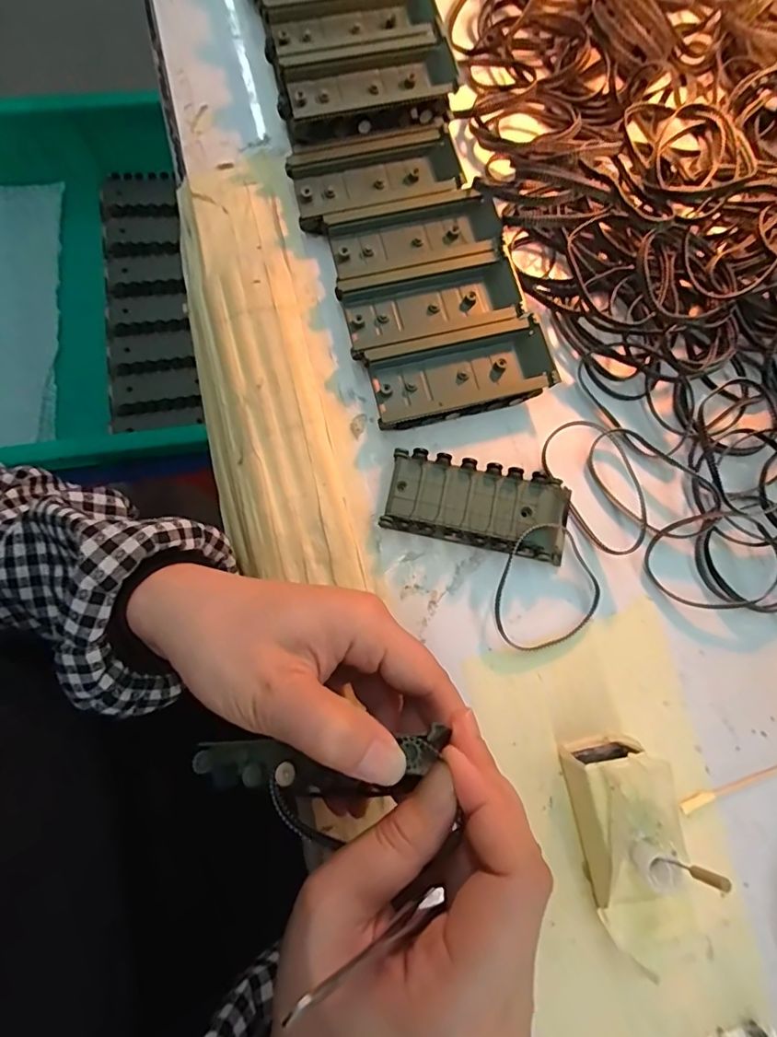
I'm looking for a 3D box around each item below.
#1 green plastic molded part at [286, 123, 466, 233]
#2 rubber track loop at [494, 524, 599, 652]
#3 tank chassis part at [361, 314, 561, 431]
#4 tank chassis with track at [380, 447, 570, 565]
[{"bbox_3d":[-0.008,-0.201,0.306,0.096,0.013,0.044,-17,80,-4],"label":"green plastic molded part"},{"bbox_3d":[0.080,0.035,0.264,0.059,0.019,0.058,0,79,-1],"label":"rubber track loop"},{"bbox_3d":[0.039,-0.080,0.285,0.096,0.015,0.044,-14,80,-4],"label":"tank chassis part"},{"bbox_3d":[0.048,-0.006,0.272,0.095,0.017,0.044,11,79,1],"label":"tank chassis with track"}]

